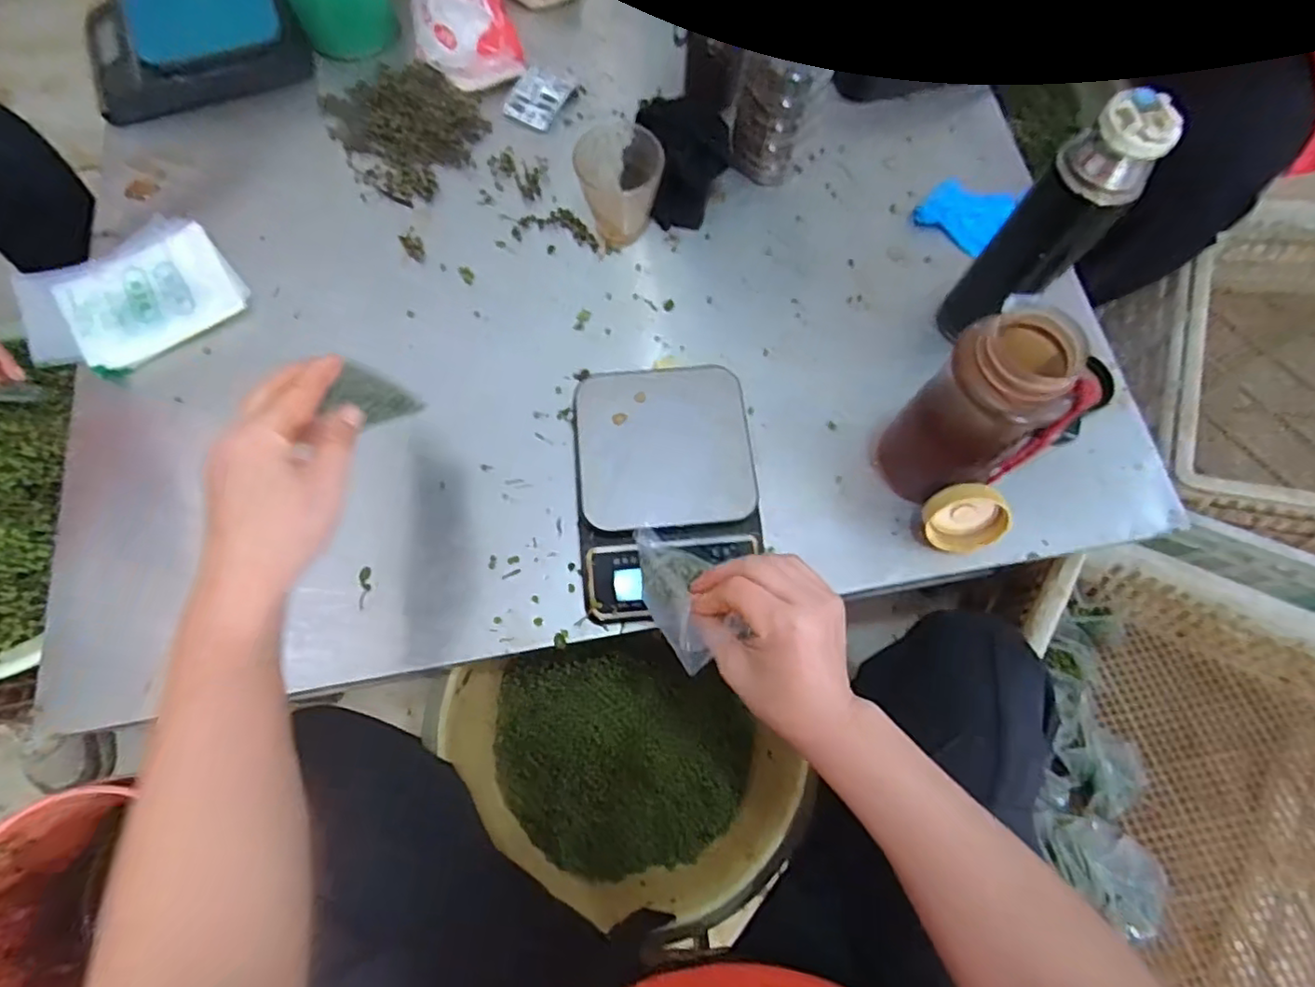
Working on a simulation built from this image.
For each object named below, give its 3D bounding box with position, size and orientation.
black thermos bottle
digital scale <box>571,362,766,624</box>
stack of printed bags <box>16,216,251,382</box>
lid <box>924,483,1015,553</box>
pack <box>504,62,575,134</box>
[{"bbox_3d":[0.319,-0.209,0.521,0.066,0.222,0.061,43,75,12],"label":"black thermos bottle"},{"bbox_3d":[0.008,-0.002,0.552,0.149,0.060,0.208,-5,72,-3],"label":"digital scale"},{"bbox_3d":[-0.511,-0.192,0.611,0.175,0.030,0.142,-42,78,-14],"label":"stack of printed bags"},{"bbox_3d":[0.265,0.021,0.536,0.062,0.068,0.018,34,36,-5],"label":"lid"},{"bbox_3d":[-0.135,-0.450,0.714,0.057,0.010,0.079,27,73,7],"label":"pack"}]

